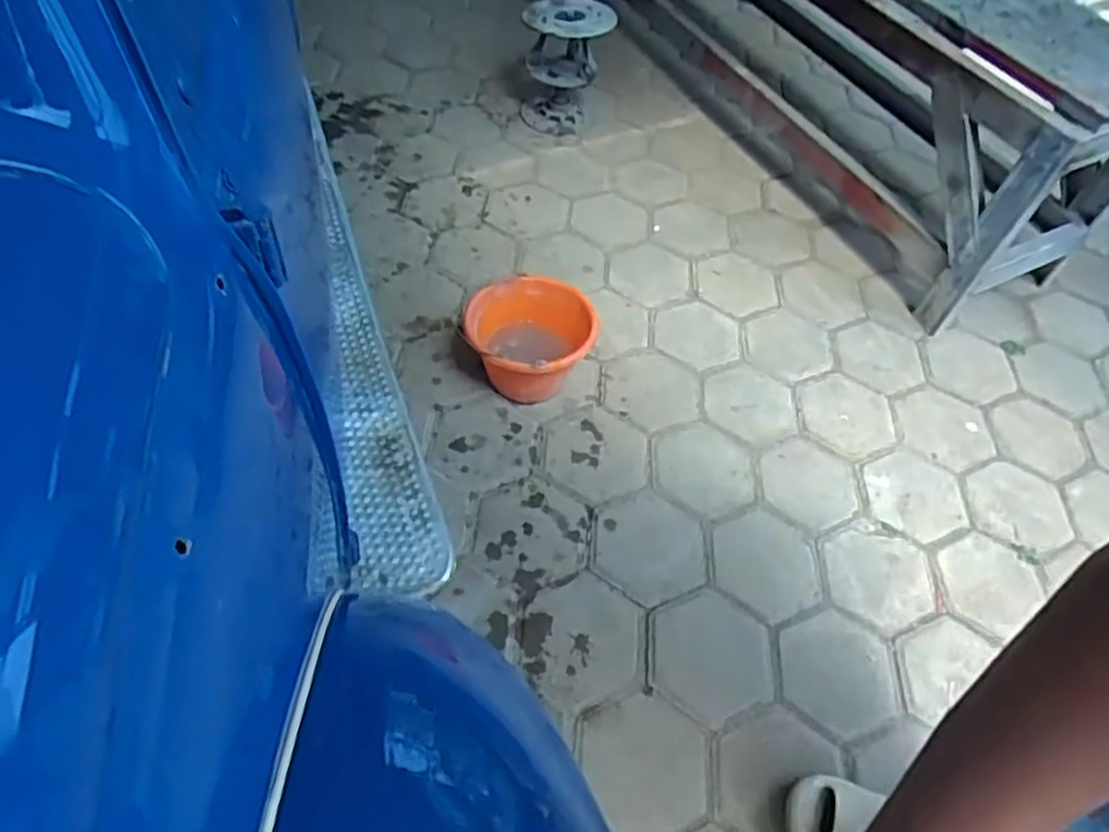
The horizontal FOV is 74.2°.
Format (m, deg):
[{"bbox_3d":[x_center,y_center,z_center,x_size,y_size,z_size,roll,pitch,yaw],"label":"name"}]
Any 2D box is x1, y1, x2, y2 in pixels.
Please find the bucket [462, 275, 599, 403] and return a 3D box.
[{"bbox_3d":[-0.046,-0.136,1.408,0.240,0.155,0.211,-7,55,-9],"label":"bucket"}]

